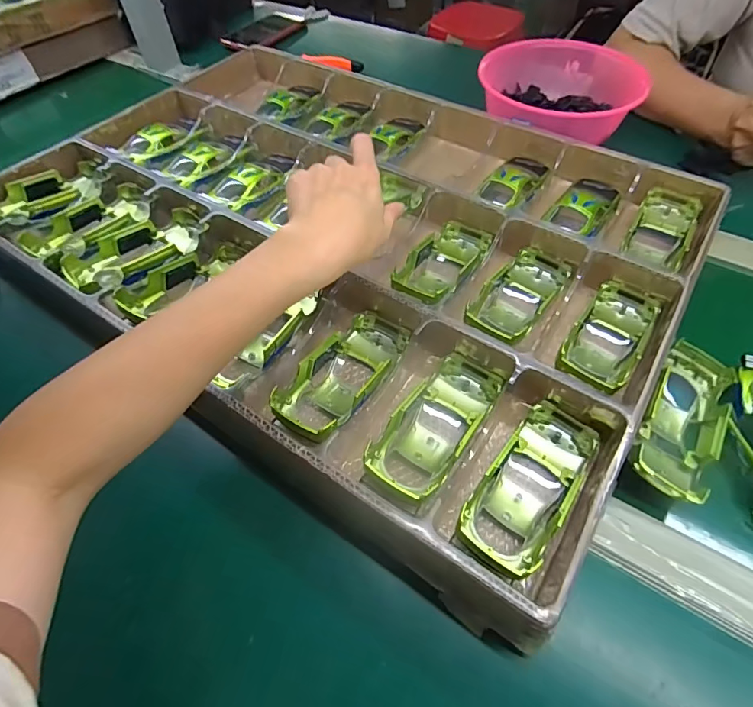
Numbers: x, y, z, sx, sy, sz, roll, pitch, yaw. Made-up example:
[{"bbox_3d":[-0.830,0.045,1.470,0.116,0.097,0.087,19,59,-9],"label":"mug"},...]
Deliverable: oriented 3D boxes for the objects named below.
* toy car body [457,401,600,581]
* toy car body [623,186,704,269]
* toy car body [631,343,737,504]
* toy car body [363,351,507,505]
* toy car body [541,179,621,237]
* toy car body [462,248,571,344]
[{"bbox_3d":[0.105,0.087,0.305,0.053,0.031,0.126,31,61,22],"label":"toy car body"},{"bbox_3d":[0.285,-0.124,0.456,0.055,0.029,0.093,27,60,20],"label":"toy car body"},{"bbox_3d":[0.231,0.051,0.344,0.050,0.036,0.135,29,60,21],"label":"toy car body"},{"bbox_3d":[0.046,0.050,0.336,0.053,0.027,0.125,30,61,21],"label":"toy car body"},{"bbox_3d":[0.214,-0.153,0.467,0.052,0.025,0.099,34,62,23],"label":"toy car body"},{"bbox_3d":[0.129,-0.054,0.412,0.049,0.031,0.110,33,62,23],"label":"toy car body"}]

